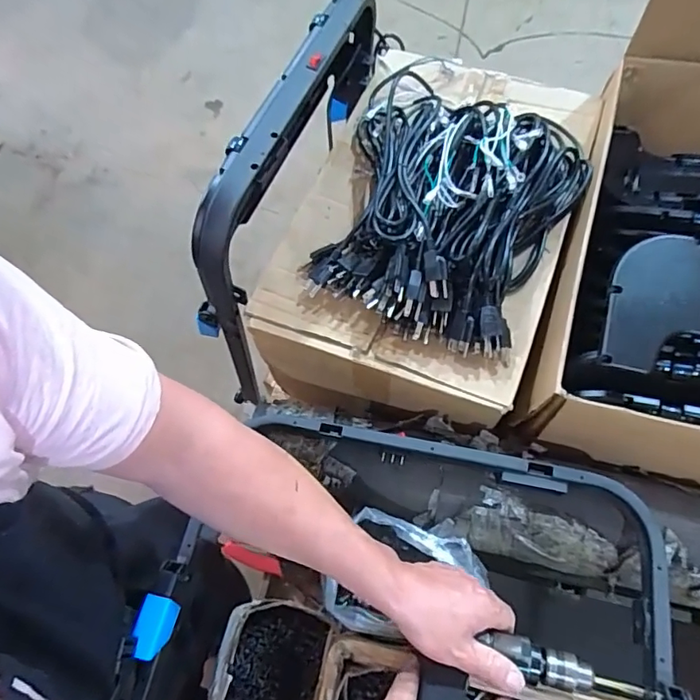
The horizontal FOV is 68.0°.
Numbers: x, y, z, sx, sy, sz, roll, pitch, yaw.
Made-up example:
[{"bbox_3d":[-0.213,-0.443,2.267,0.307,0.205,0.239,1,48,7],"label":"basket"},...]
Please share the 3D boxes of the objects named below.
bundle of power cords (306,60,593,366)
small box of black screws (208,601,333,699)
[{"bbox_3d":[0.120,-0.206,0.666,0.317,0.107,0.375,20,67,13],"label":"bundle of power cords"},{"bbox_3d":[-0.101,0.413,0.658,0.123,0.062,0.173,12,65,9],"label":"small box of black screws"}]

